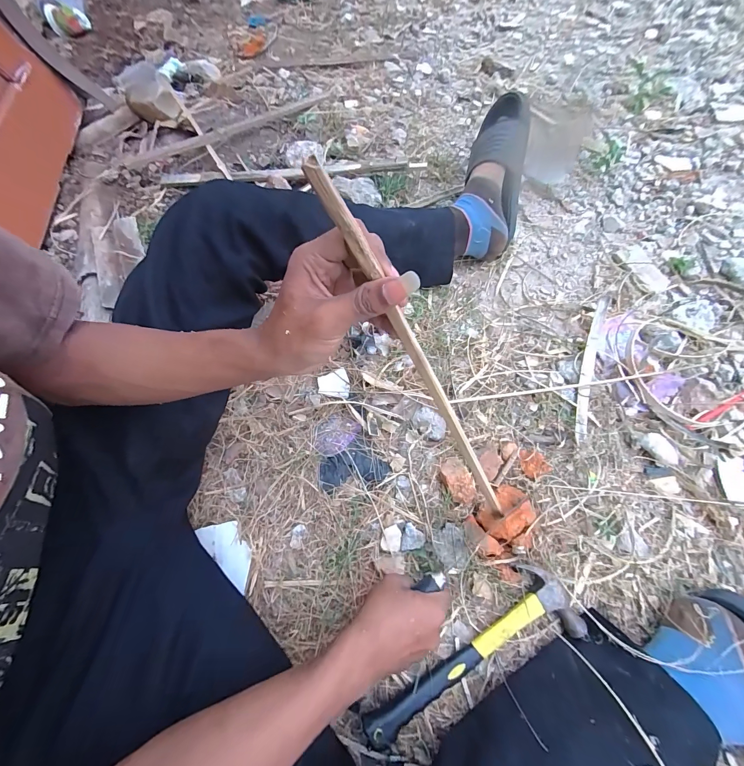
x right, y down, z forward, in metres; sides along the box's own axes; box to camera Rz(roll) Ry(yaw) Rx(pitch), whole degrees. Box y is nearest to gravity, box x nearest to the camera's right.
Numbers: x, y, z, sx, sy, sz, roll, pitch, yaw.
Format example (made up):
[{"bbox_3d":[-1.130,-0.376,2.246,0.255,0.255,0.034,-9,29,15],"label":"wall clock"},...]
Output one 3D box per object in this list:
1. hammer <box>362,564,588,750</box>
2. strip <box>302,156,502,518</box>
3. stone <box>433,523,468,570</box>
[{"bbox_3d":[0.116,0.310,0.371,0.264,0.024,0.081,-26,69,-13],"label":"hammer"},{"bbox_3d":[0.060,0.018,0.284,0.011,0.394,0.008,17,60,47],"label":"strip"},{"bbox_3d":[0.101,0.210,0.422,0.039,0.009,0.052,-8,66,-5],"label":"stone"}]

